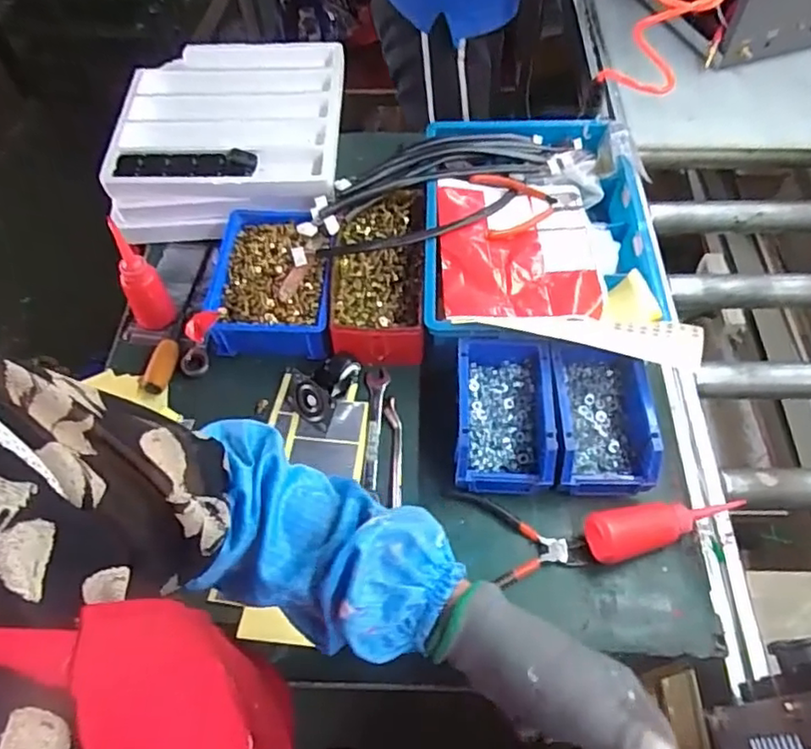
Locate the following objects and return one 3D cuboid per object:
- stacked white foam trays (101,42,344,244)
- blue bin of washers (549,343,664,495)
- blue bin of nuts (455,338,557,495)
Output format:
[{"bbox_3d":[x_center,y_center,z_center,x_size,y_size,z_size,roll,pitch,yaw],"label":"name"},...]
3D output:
[{"bbox_3d":[-0.245,-0.352,0.906,0.306,0.089,0.316,-1,58,1],"label":"stacked white foam trays"},{"bbox_3d":[0.213,0.045,0.667,0.107,0.064,0.160,1,58,3],"label":"blue bin of washers"},{"bbox_3d":[0.107,0.045,0.674,0.099,0.065,0.157,2,58,4],"label":"blue bin of nuts"}]

